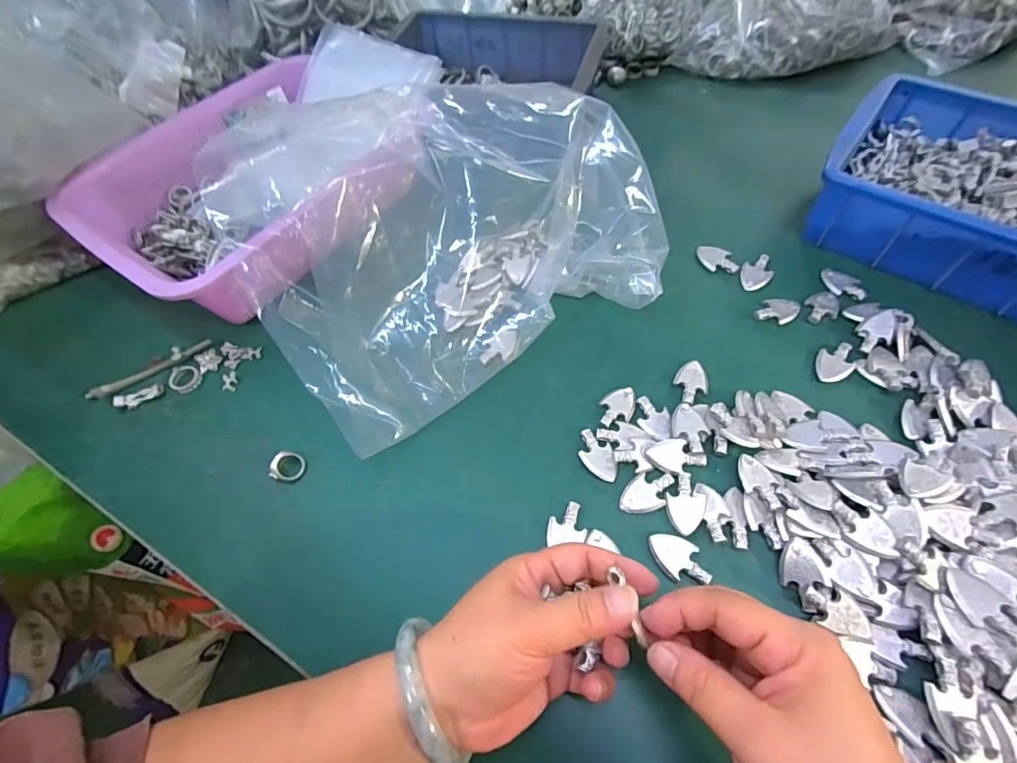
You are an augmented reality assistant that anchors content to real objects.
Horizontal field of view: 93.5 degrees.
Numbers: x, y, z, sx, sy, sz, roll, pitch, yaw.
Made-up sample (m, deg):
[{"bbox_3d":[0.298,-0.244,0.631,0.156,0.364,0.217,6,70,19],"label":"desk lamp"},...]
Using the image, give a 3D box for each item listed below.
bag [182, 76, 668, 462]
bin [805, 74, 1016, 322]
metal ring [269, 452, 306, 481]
[{"bbox_3d":[-0.034,-0.119,0.386,0.324,0.138,0.210,-27,61,-12],"label":"bag"},{"bbox_3d":[0.401,-0.151,0.400,0.245,0.072,0.173,34,67,22],"label":"bin"},{"bbox_3d":[-0.161,0.061,0.347,0.022,0.013,0.018,1,59,4],"label":"metal ring"}]

